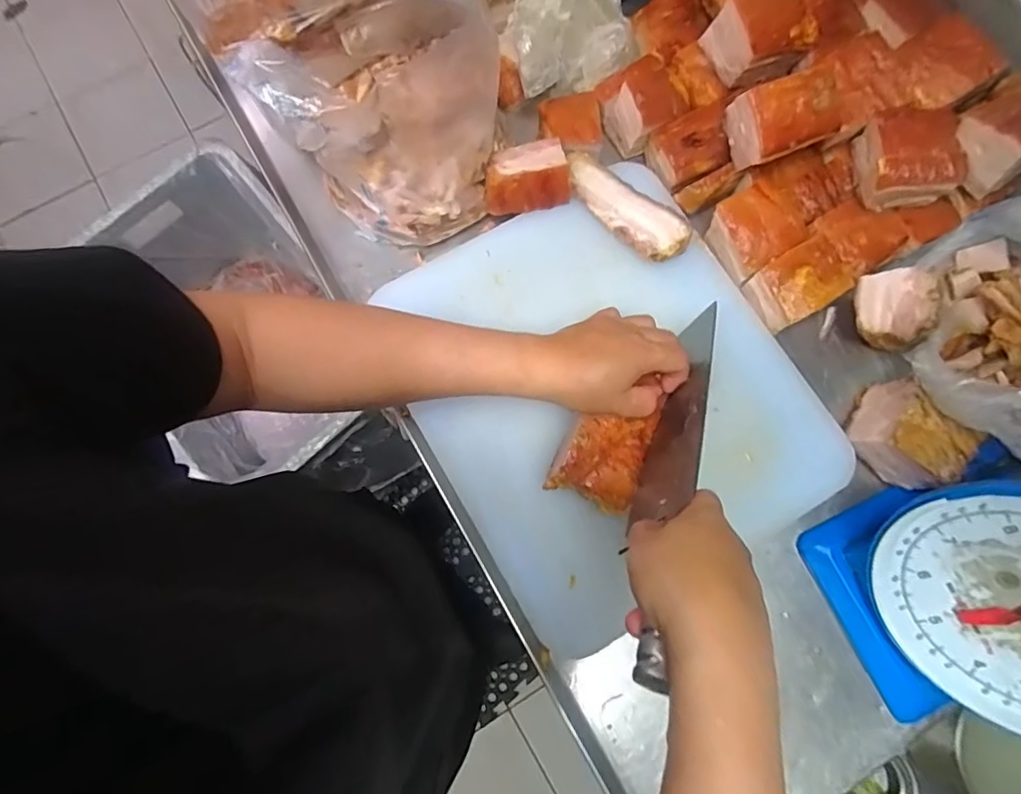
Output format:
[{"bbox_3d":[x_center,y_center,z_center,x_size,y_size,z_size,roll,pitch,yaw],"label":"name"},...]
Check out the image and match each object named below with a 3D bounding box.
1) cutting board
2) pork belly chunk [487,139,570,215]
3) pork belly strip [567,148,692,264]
[{"bbox_3d":[0.089,-0.009,0.517,0.346,0.037,0.388,-30,79,-7],"label":"cutting board"},{"bbox_3d":[0.015,-0.224,0.531,0.082,0.034,0.057,-8,77,-2],"label":"pork belly chunk"},{"bbox_3d":[0.113,-0.193,0.529,0.148,0.027,0.048,43,80,9],"label":"pork belly strip"}]

